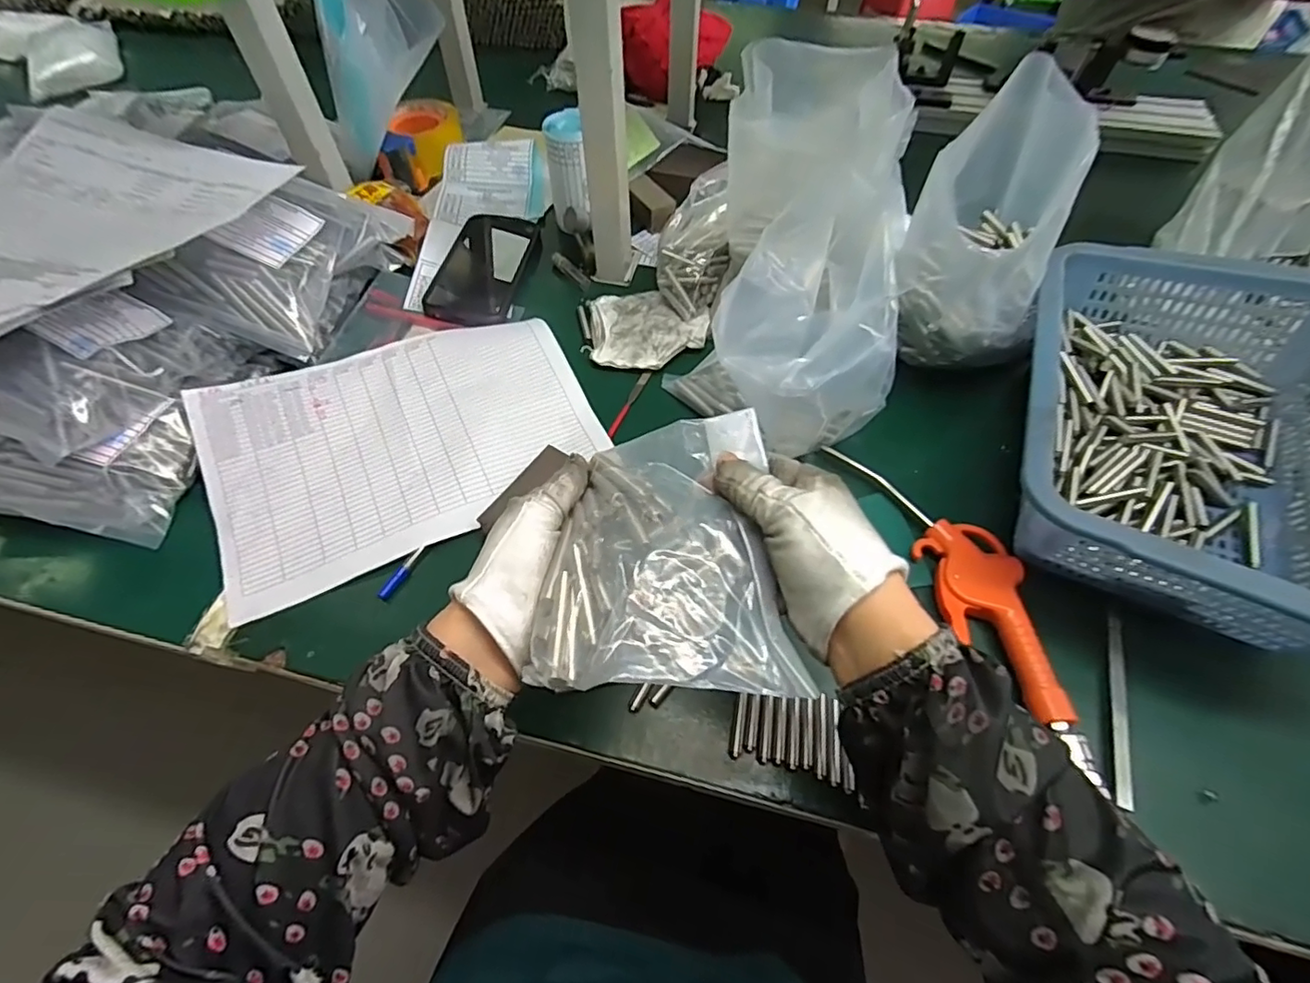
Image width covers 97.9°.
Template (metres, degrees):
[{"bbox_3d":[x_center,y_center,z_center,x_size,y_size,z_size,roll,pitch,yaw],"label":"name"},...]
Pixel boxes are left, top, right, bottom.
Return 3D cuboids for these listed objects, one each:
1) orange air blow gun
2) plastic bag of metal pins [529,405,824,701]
[{"bbox_3d":[0.211,0.051,0.384,0.066,0.022,0.240,-20,60,-10],"label":"orange air blow gun"},{"bbox_3d":[0.008,0.028,0.279,0.119,0.028,0.133,-1,58,2],"label":"plastic bag of metal pins"}]

